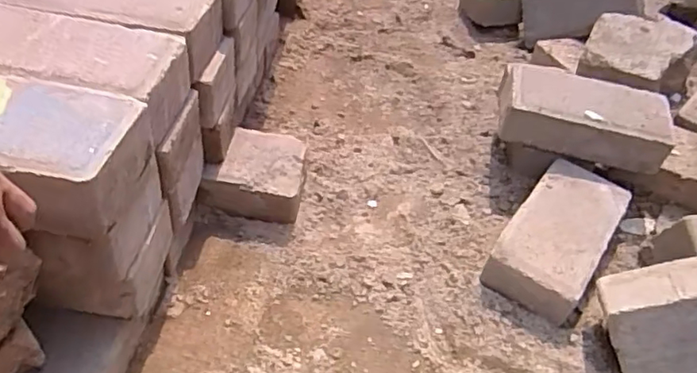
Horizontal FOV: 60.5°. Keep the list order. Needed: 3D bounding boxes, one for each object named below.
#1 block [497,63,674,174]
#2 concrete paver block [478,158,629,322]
[{"bbox_3d":[0.310,-0.096,0.794,0.212,0.064,0.122,13,43,8],"label":"block"},{"bbox_3d":[0.252,0.063,0.721,0.108,0.067,0.207,30,47,22],"label":"concrete paver block"}]

